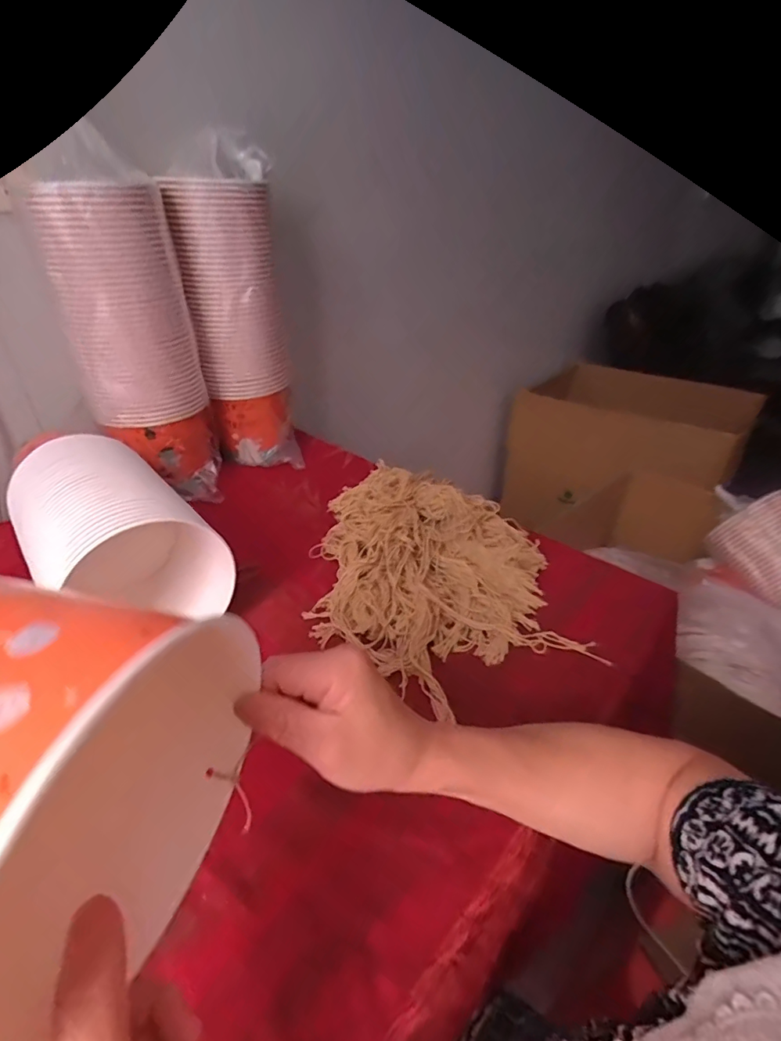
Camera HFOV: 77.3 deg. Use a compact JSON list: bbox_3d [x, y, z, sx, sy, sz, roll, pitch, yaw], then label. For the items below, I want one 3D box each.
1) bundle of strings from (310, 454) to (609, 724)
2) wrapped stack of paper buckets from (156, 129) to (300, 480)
[{"bbox_3d":[0.055,0.055,0.563,0.295,0.087,0.344,-1,33,1],"label":"bundle of strings"},{"bbox_3d":[-0.242,-0.324,0.797,0.138,0.480,0.151,-7,33,-8],"label":"wrapped stack of paper buckets"}]

